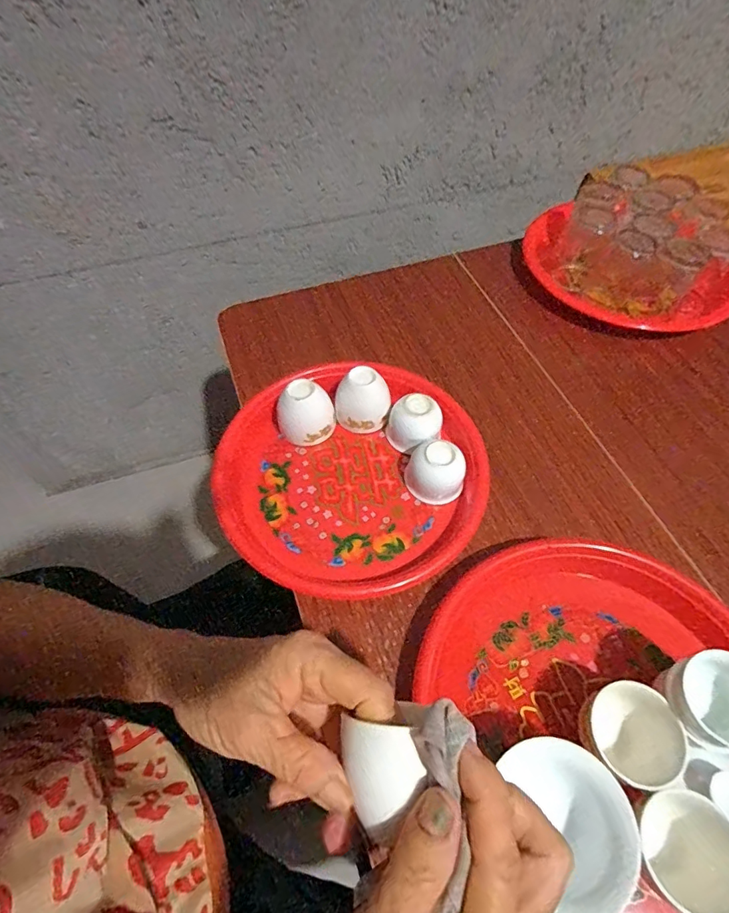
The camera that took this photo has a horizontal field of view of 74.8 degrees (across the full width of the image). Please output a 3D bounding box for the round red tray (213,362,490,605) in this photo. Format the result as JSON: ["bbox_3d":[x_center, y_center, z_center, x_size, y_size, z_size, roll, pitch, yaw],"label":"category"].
[{"bbox_3d":[-0.004,0.004,0.441,0.229,0.032,0.251,0,57,0],"label":"round red tray"}]

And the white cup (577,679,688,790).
[{"bbox_3d":[0.167,0.182,0.311,0.060,0.049,0.055,0,57,0],"label":"white cup"}]

